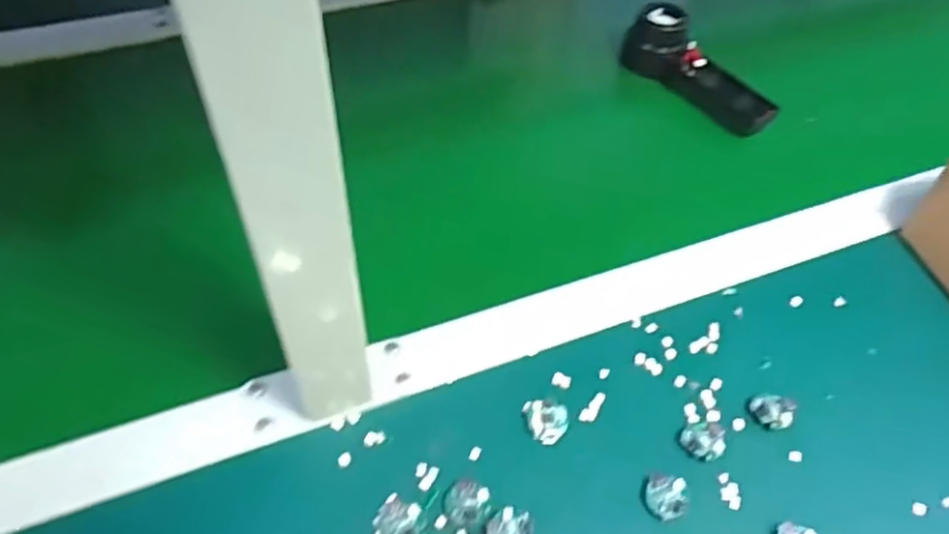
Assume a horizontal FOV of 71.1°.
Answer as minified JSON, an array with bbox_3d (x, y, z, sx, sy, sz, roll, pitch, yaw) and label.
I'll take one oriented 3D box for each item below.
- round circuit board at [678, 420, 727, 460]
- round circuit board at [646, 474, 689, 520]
[{"bbox_3d":[0.139,0.104,0.399,0.029,0.007,0.022,-22,56,-20],"label":"round circuit board"},{"bbox_3d":[0.109,0.131,0.376,0.022,0.007,0.025,14,52,7],"label":"round circuit board"}]

